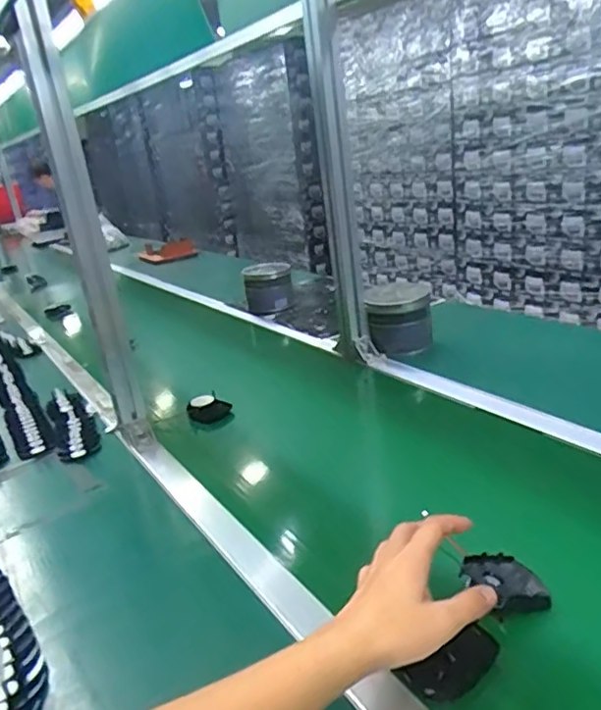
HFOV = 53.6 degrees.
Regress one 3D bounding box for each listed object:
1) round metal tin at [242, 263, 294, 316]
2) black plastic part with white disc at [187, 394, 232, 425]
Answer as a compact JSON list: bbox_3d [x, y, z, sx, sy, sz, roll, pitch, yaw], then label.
[{"bbox_3d":[-0.085,-0.177,1.574,0.125,0.111,0.105,-7,20,1],"label":"round metal tin"},{"bbox_3d":[-0.156,0.092,1.024,0.071,0.045,0.030,-8,20,0],"label":"black plastic part with white disc"}]

